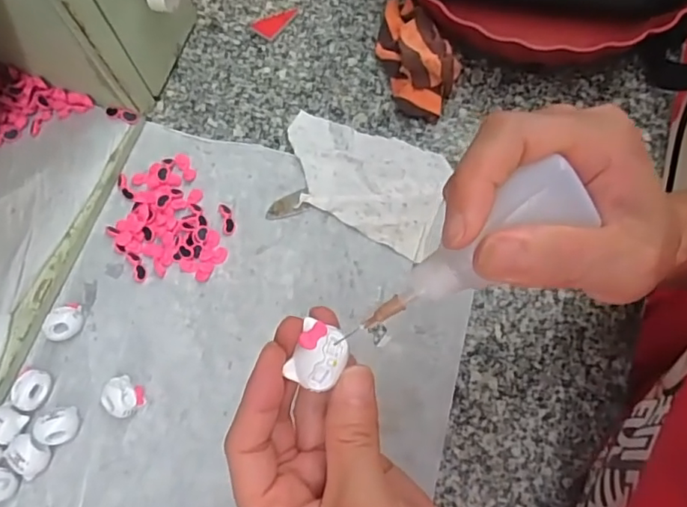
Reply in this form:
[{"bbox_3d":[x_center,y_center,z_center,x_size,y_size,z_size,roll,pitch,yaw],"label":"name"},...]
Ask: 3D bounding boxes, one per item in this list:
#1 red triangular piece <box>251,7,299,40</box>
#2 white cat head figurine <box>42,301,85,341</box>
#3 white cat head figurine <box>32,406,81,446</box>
[{"bbox_3d":[-0.058,-0.198,0.465,0.021,0.005,0.039,34,75,12],"label":"red triangular piece"},{"bbox_3d":[-0.188,0.047,0.375,0.020,0.017,0.026,37,76,13],"label":"white cat head figurine"},{"bbox_3d":[-0.184,0.110,0.356,0.024,0.020,0.023,0,71,1],"label":"white cat head figurine"}]

